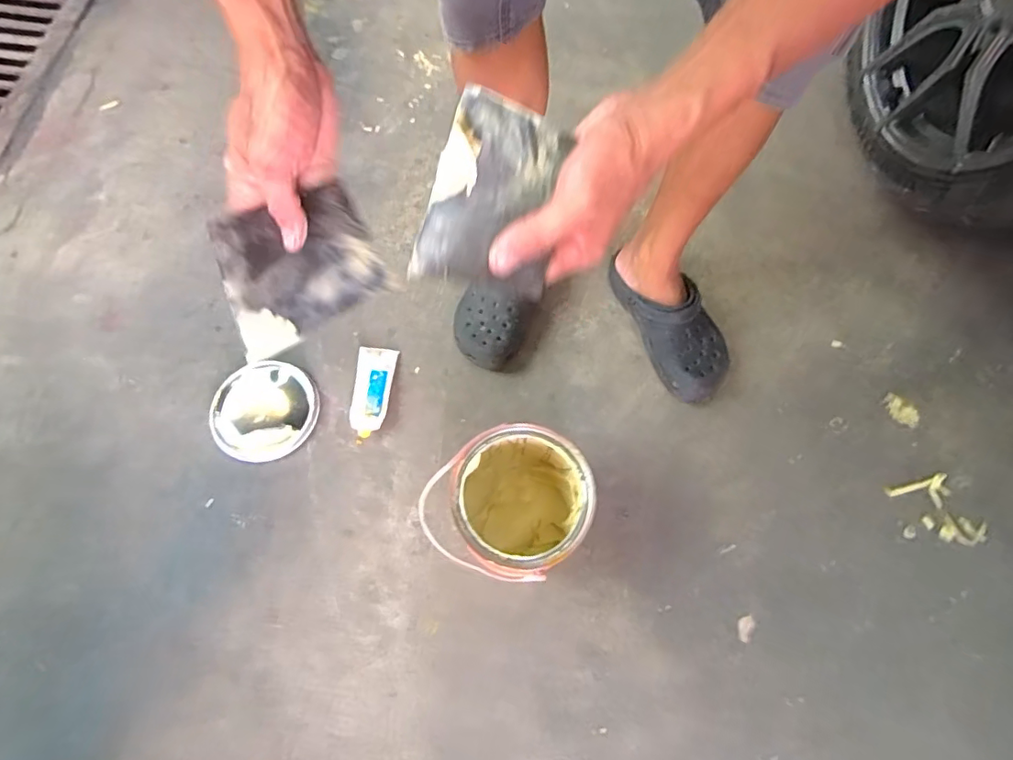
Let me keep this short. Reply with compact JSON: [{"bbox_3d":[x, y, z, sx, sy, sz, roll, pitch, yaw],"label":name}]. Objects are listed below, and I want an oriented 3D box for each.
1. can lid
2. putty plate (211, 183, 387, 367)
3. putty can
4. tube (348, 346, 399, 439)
[{"bbox_3d":[-0.347,0.044,0.772,0.146,0.017,0.138,0,78,-1],"label":"can lid"},{"bbox_3d":[-0.156,-0.087,0.413,0.009,0.094,0.129,8,34,38],"label":"putty plate"},{"bbox_3d":[0.009,0.153,0.669,0.167,0.156,0.166,27,70,9],"label":"putty can"},{"bbox_3d":[-0.197,0.014,0.789,0.056,0.023,0.137,4,69,1],"label":"tube"}]

